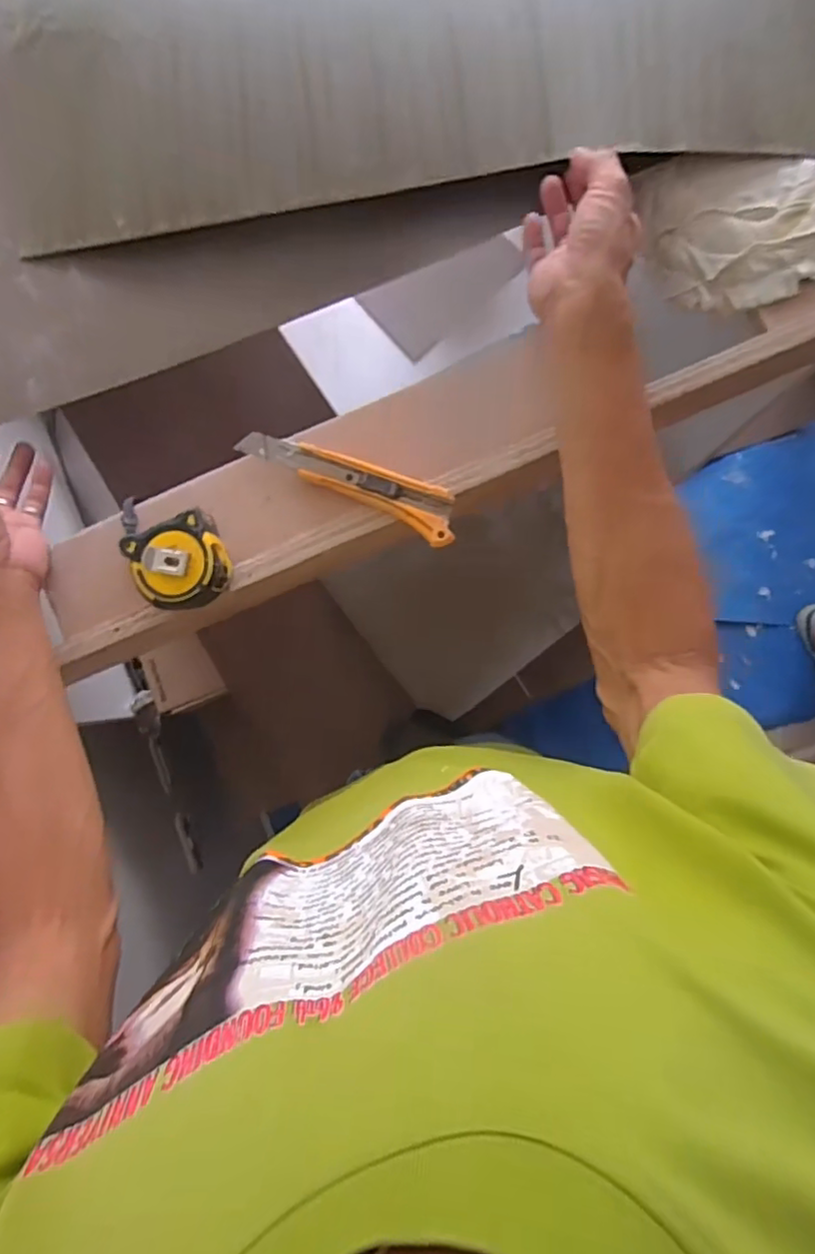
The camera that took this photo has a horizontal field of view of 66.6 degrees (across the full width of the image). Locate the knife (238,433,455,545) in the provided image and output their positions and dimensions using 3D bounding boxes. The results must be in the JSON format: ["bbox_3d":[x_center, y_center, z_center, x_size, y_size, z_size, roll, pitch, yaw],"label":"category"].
[{"bbox_3d":[-0.043,-0.112,0.466,0.170,0.023,0.037,24,99,-1],"label":"knife"}]

